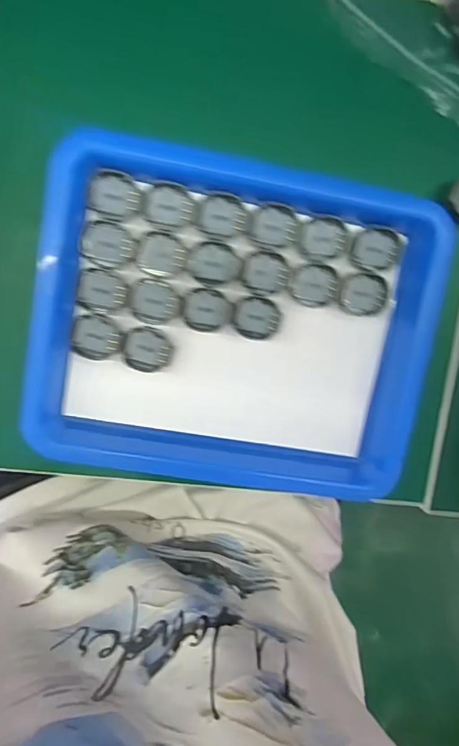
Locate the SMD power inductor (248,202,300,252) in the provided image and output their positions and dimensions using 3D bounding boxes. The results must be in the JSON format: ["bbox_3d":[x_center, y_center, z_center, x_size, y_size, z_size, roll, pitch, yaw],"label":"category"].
[{"bbox_3d":[0.026,-0.081,0.268,0.027,0.006,0.024,17,96,-6],"label":"SMD power inductor"}]

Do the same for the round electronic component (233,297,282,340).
[{"bbox_3d":[0.016,-0.031,0.275,0.026,0.004,0.023,5,97,-4],"label":"round electronic component"}]

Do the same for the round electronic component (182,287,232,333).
[{"bbox_3d":[-0.013,-0.036,0.272,0.026,0.004,0.024,0,98,-4],"label":"round electronic component"}]

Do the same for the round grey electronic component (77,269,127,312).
[{"bbox_3d":[-0.070,-0.046,0.267,0.026,0.004,0.021,8,97,-5],"label":"round grey electronic component"}]

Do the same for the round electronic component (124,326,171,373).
[{"bbox_3d":[-0.047,-0.014,0.276,0.026,0.005,0.025,0,98,-4],"label":"round electronic component"}]

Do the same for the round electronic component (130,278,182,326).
[{"bbox_3d":[-0.042,-0.040,0.270,0.027,0.004,0.025,0,98,-4],"label":"round electronic component"}]

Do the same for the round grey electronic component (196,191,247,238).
[{"bbox_3d":[-0.004,-0.087,0.265,0.027,0.004,0.022,9,97,-5],"label":"round grey electronic component"}]

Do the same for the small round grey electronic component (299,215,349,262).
[{"bbox_3d":[0.054,-0.076,0.272,0.026,0.006,0.023,10,97,-5],"label":"small round grey electronic component"}]

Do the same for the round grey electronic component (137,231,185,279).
[{"bbox_3d":[-0.038,-0.065,0.267,0.026,0.004,0.024,0,98,-4],"label":"round grey electronic component"}]

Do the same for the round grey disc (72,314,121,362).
[{"bbox_3d":[-0.075,-0.020,0.270,0.026,0.005,0.024,0,98,-4],"label":"round grey disc"}]

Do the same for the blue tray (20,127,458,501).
[{"bbox_3d":[0.004,-0.023,0.278,0.214,0.037,0.187,9,97,-5],"label":"blue tray"}]

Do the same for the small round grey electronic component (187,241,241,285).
[{"bbox_3d":[-0.009,-0.061,0.269,0.029,0.004,0.022,6,97,-4],"label":"small round grey electronic component"}]

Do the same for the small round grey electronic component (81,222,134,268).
[{"bbox_3d":[-0.067,-0.071,0.264,0.027,0.004,0.024,9,97,-5],"label":"small round grey electronic component"}]

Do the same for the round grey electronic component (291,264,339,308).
[{"bbox_3d":[0.049,-0.050,0.277,0.027,0.005,0.023,9,97,-5],"label":"round grey electronic component"}]

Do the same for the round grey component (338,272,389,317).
[{"bbox_3d":[0.078,-0.046,0.279,0.028,0.004,0.025,3,97,-4],"label":"round grey component"}]

